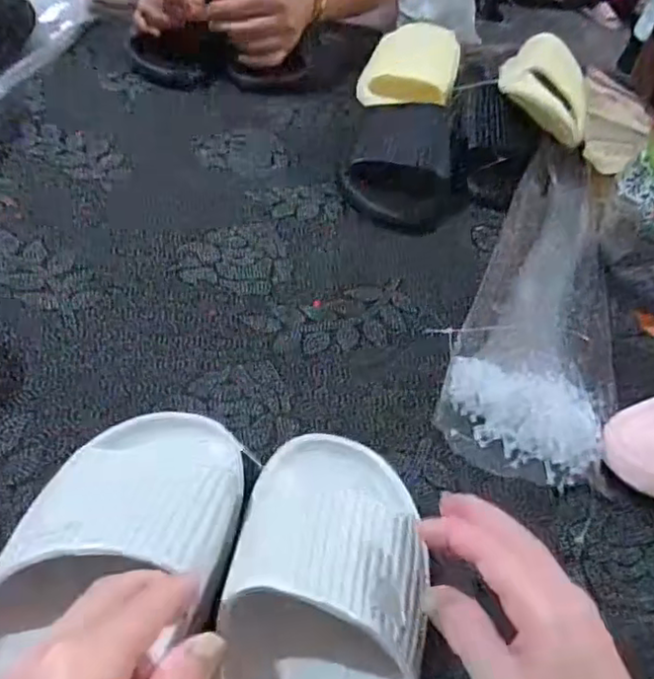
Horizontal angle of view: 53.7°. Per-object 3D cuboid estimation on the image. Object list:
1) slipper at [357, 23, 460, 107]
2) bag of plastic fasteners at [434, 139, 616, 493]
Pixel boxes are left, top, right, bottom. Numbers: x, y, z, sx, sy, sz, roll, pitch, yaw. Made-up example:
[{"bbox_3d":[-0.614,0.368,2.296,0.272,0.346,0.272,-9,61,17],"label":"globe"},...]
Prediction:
[{"bbox_3d":[0.099,-0.325,0.757,0.104,0.042,0.164,14,47,6],"label":"slipper"},{"bbox_3d":[0.188,-0.051,0.567,0.131,0.032,0.391,16,48,4],"label":"bag of plastic fasteners"}]

